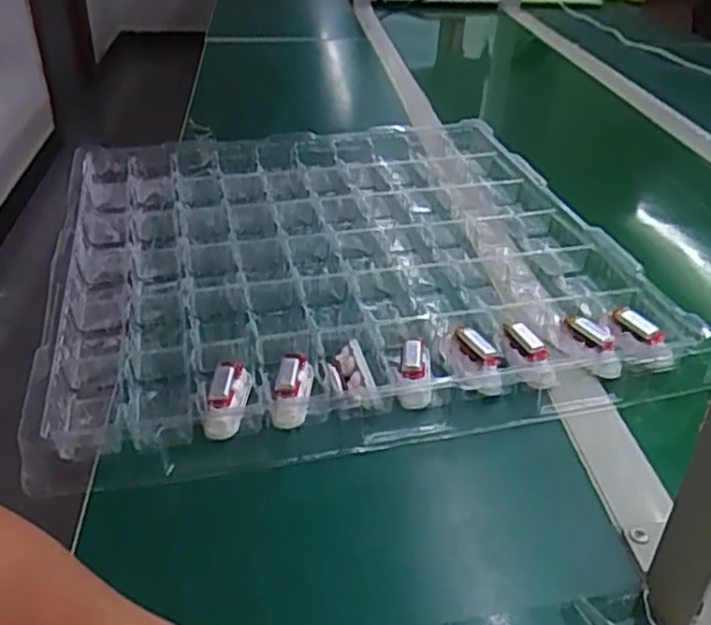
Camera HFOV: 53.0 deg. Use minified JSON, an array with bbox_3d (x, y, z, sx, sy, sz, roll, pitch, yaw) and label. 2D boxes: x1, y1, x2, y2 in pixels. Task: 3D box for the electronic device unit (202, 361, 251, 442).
[{"bbox_3d":[-0.083,0.054,0.464,0.025,0.027,0.051,1,34,-1],"label":"electronic device unit"}]

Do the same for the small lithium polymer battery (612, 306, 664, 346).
[{"bbox_3d":[0.207,0.010,0.524,0.014,0.009,0.044,-12,36,-19],"label":"small lithium polymer battery"}]

